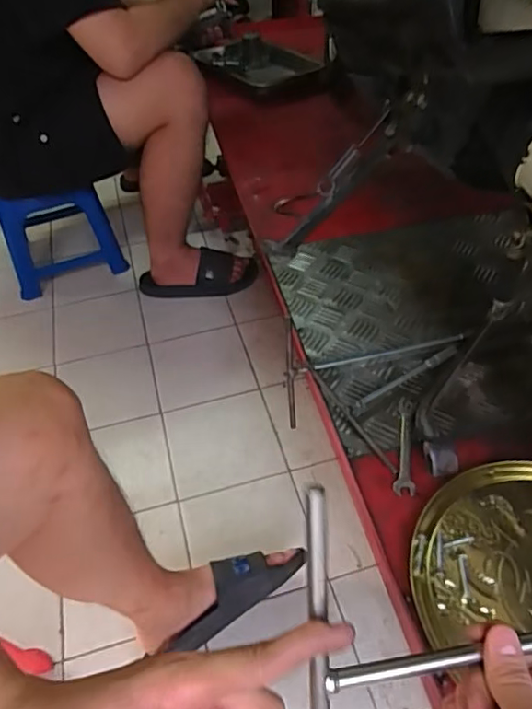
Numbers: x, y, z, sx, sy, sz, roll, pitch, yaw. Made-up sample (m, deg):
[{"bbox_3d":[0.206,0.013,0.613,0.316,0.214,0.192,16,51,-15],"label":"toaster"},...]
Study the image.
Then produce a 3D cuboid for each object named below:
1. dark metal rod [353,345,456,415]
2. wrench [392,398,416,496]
[{"bbox_3d":[0.170,0.028,0.681,0.174,0.014,0.014,-28,51,-22],"label":"dark metal rod"},{"bbox_3d":[0.155,0.097,0.623,0.021,0.004,0.129,5,47,9],"label":"wrench"}]

